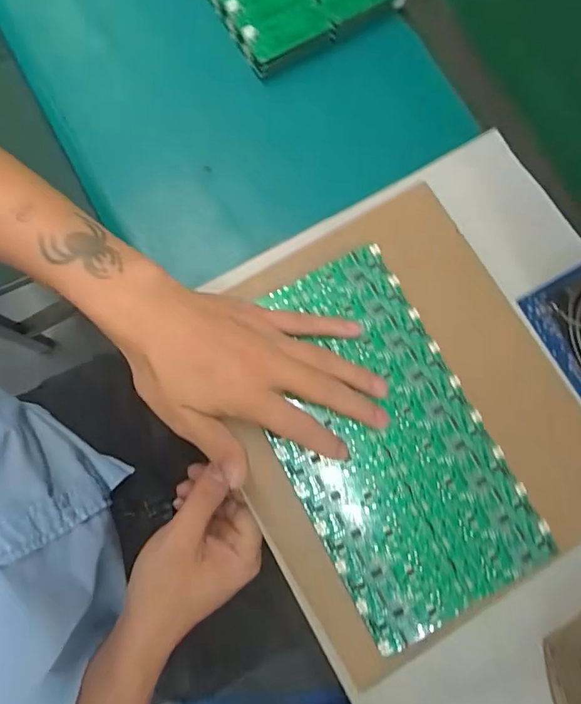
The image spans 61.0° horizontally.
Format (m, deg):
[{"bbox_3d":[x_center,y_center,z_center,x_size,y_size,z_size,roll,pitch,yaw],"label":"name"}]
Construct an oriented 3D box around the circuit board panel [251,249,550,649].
[{"bbox_3d":[0.061,0.057,0.341,0.134,0.005,0.244,-28,80,-6],"label":"circuit board panel"}]

